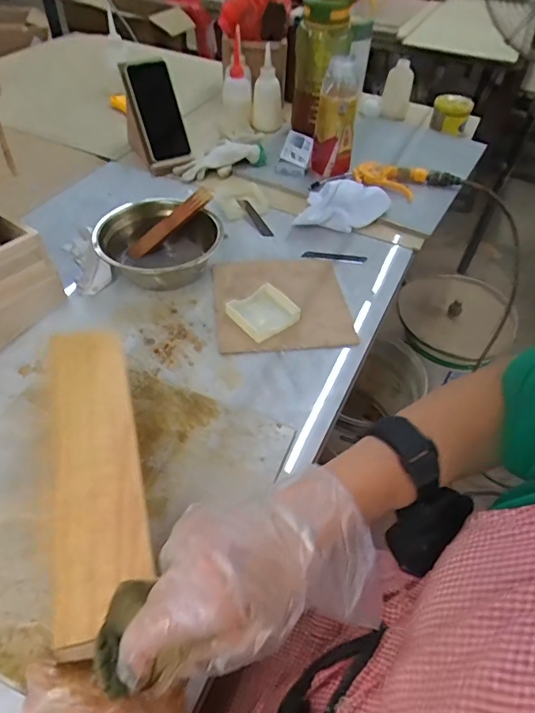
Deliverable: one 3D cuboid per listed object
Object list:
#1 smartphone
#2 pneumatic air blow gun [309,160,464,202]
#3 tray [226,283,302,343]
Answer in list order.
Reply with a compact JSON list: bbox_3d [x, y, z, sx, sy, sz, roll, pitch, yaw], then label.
[{"bbox_3d":[-0.199,-0.455,0.880,0.073,0.162,0.016,-23,21,-18],"label":"smartphone"},{"bbox_3d":[0.215,-0.325,0.853,0.266,0.032,0.088,0,48,-3],"label":"pneumatic air blow gun"},{"bbox_3d":[-0.004,-0.059,0.624,0.083,0.022,0.071,-29,56,-26],"label":"tray"}]

